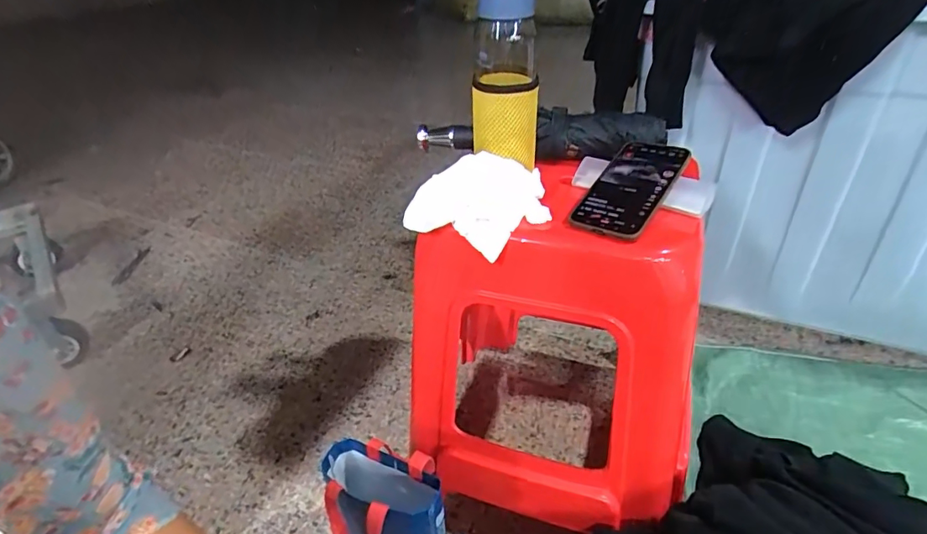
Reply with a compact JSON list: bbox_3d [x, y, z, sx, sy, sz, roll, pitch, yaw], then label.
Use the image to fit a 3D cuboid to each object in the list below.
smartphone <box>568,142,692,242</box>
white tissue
[{"bbox_3d":[0.183,-0.089,0.547,0.082,0.010,0.163,17,53,35],"label":"smartphone"},{"bbox_3d":[0.018,-0.076,0.564,0.155,0.062,0.110,11,36,20],"label":"white tissue"}]

